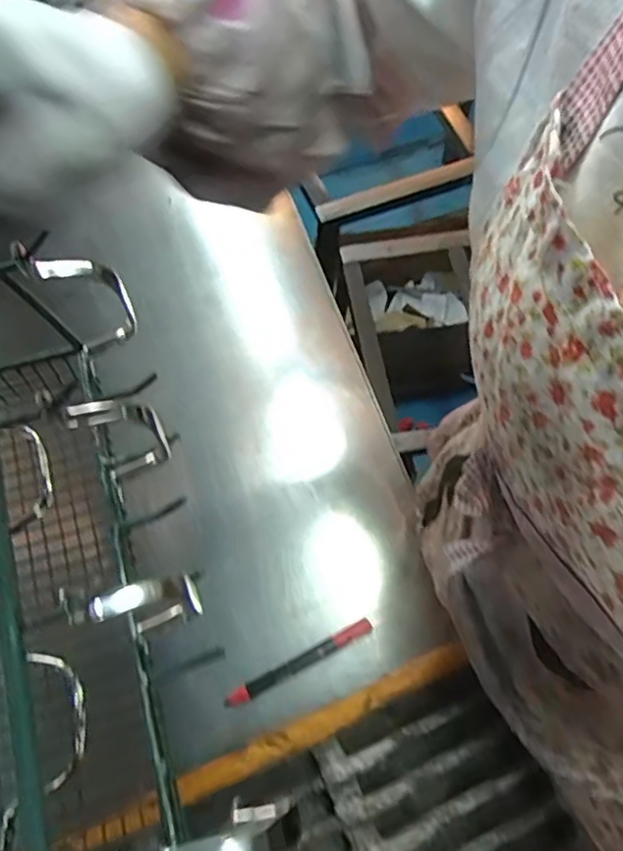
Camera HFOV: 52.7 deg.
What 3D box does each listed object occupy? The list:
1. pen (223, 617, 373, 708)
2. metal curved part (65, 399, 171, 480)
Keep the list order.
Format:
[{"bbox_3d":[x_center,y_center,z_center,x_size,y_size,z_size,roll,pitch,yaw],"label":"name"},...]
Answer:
[{"bbox_3d":[-0.012,0.239,0.634,0.161,0.021,0.016,-25,66,-11],"label":"pen"},{"bbox_3d":[-0.096,0.007,0.326,0.037,0.077,0.008,-21,66,-9],"label":"metal curved part"}]

